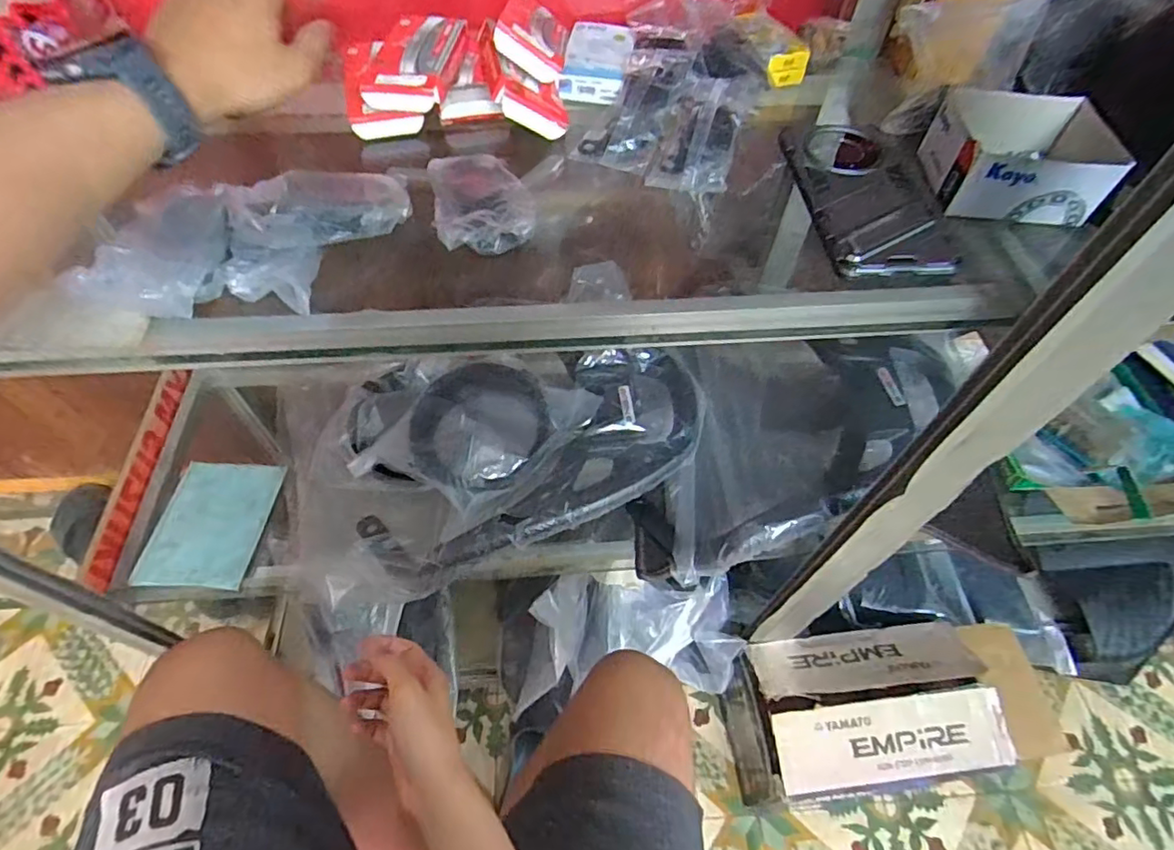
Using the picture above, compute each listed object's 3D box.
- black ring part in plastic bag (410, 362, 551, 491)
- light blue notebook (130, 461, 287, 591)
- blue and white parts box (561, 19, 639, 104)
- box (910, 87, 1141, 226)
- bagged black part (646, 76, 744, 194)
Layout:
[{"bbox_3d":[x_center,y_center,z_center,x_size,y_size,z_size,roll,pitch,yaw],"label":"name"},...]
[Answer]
[{"bbox_3d":[-0.121,-0.006,0.655,0.154,0.046,0.159,-8,55,-7],"label":"black ring part in plastic bag"},{"bbox_3d":[-0.429,0.110,0.663,0.115,0.009,0.151,3,54,1],"label":"light blue notebook"},{"bbox_3d":[0.009,-0.310,0.496,0.053,0.022,0.101,9,55,5],"label":"blue and white parts box"},{"bbox_3d":[0.301,-0.192,0.410,0.105,0.047,0.099,11,55,7],"label":"box"},{"bbox_3d":[0.085,-0.222,0.440,0.056,0.027,0.117,12,55,7],"label":"bagged black part"}]

